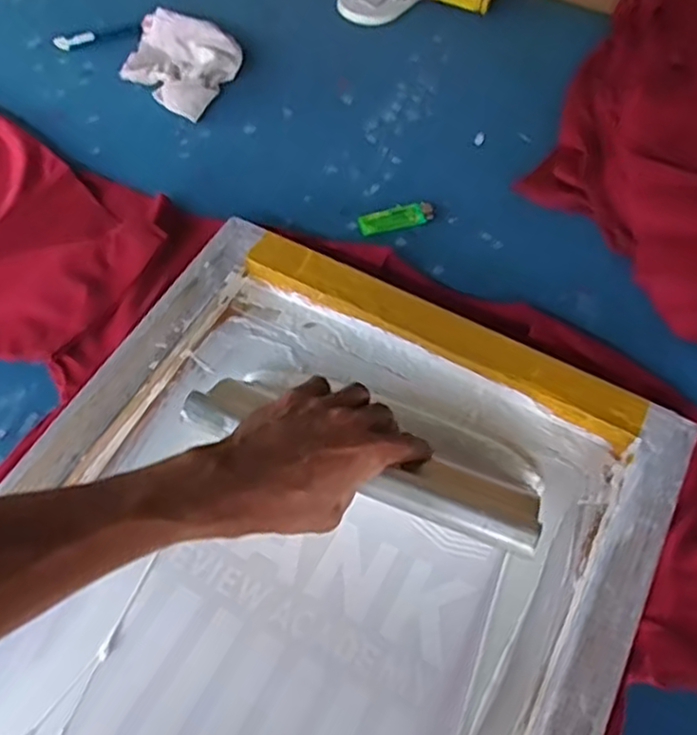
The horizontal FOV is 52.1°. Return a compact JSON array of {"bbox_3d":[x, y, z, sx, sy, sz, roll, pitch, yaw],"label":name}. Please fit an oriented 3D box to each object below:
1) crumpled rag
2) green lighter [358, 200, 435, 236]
[{"bbox_3d":[-0.202,-0.357,0.831,0.134,0.034,0.129,23,60,11],"label":"crumpled rag"},{"bbox_3d":[0.050,-0.152,0.733,0.078,0.010,0.027,-13,60,-11],"label":"green lighter"}]

